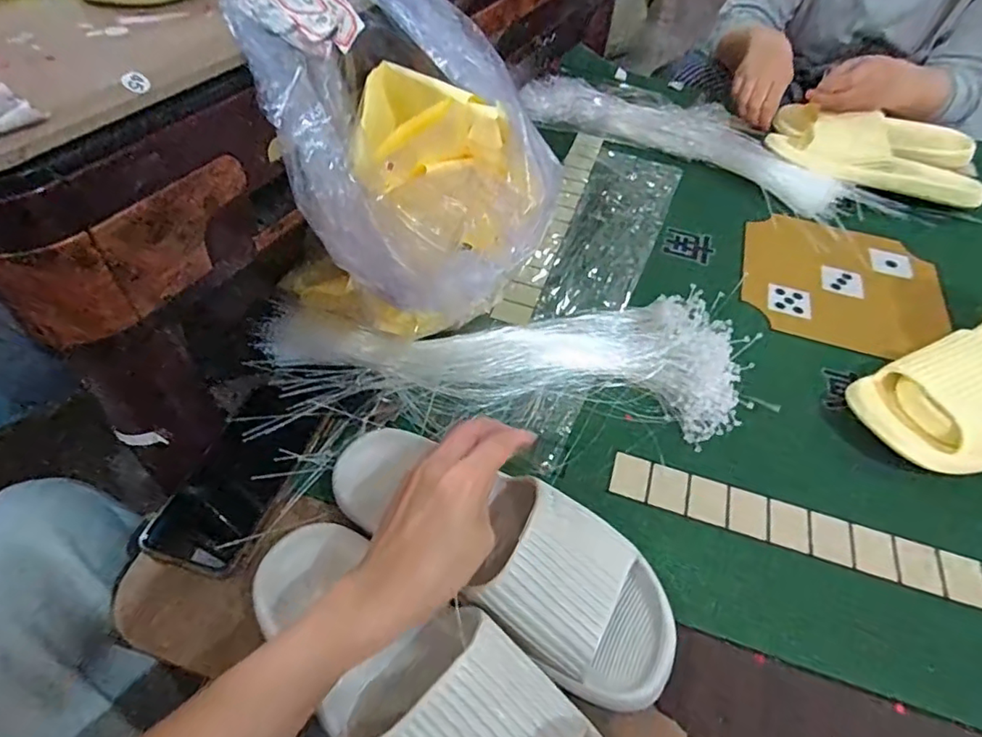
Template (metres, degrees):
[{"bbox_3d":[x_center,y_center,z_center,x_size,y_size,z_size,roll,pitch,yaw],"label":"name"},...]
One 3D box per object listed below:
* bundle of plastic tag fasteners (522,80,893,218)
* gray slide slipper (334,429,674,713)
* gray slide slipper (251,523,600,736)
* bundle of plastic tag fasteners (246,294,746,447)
[{"bbox_3d":[0.269,-0.306,0.760,0.492,0.040,0.125,28,53,18],"label":"bundle of plastic tag fasteners"},{"bbox_3d":[0.005,0.111,0.376,0.255,0.057,0.097,29,54,19],"label":"gray slide slipper"},{"bbox_3d":[-0.040,0.181,0.315,0.244,0.064,0.097,32,55,22],"label":"gray slide slipper"},{"bbox_3d":[0.012,-0.007,0.498,0.406,0.033,0.140,0,50,-4],"label":"bundle of plastic tag fasteners"}]

